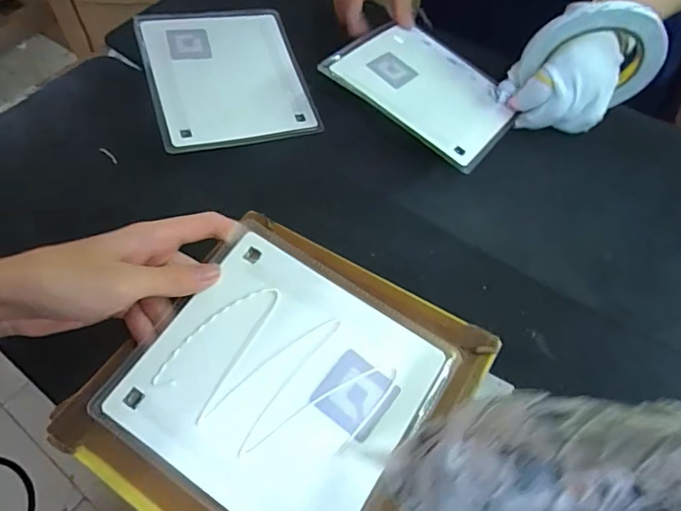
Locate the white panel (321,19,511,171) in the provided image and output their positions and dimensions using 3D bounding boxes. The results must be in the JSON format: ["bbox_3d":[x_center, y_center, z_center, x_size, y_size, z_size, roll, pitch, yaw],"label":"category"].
[{"bbox_3d":[0.087,-0.168,0.493,0.170,0.010,0.144,37,56,8],"label":"white panel"}]

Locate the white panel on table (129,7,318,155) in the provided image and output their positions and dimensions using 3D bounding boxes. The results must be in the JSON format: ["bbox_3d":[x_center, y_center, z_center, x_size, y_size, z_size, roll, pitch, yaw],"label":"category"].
[{"bbox_3d":[-0.117,-0.189,0.511,0.157,0.016,0.171,-12,70,-18],"label":"white panel on table"}]

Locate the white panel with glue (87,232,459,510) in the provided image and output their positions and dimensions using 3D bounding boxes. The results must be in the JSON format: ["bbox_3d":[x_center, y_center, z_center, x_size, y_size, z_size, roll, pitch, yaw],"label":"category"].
[{"bbox_3d":[-0.037,0.076,0.299,0.169,0.020,0.152,27,62,18],"label":"white panel with glue"}]

